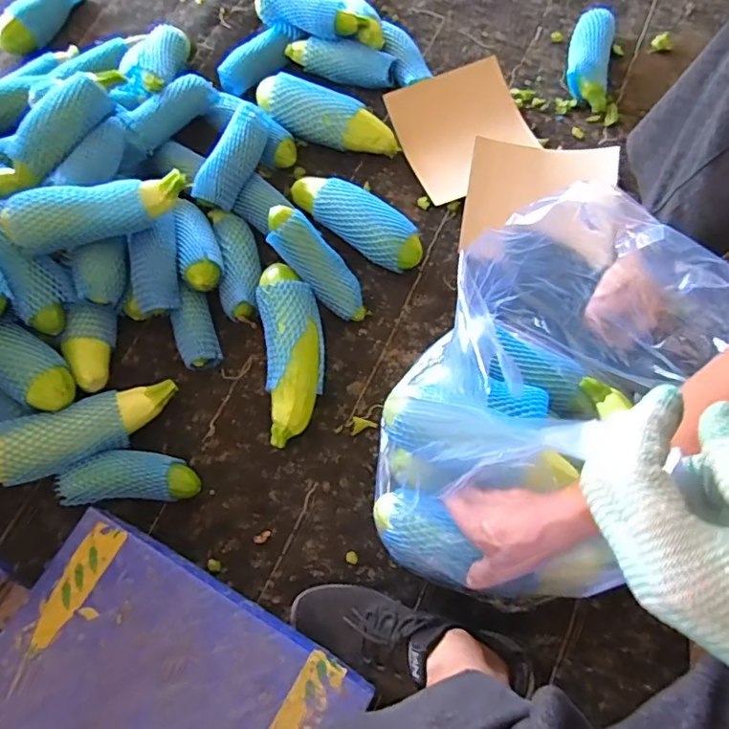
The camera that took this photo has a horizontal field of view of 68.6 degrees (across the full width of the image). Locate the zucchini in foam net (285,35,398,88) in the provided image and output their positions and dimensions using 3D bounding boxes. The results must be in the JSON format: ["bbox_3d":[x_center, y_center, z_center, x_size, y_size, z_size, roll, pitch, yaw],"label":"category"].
[{"bbox_3d":[-0.044,-0.564,0.989,0.210,0.048,0.054,16,73,8],"label":"zucchini in foam net"}]

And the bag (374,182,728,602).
[{"bbox_3d":[0.158,0.038,0.559,0.246,0.312,0.374,40,77,14],"label":"bag"}]

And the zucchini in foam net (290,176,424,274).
[{"bbox_3d":[-0.011,-0.235,0.864,0.246,0.066,0.083,38,76,15],"label":"zucchini in foam net"}]

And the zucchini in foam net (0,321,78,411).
[{"bbox_3d":[-0.511,-0.017,0.749,0.235,0.076,0.084,28,75,11],"label":"zucchini in foam net"}]

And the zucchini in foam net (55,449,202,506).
[{"bbox_3d":[-0.328,0.157,0.752,0.191,0.054,0.068,-3,72,2],"label":"zucchini in foam net"}]

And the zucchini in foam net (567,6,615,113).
[{"bbox_3d":[0.401,-0.547,0.955,0.078,0.062,0.203,9,72,5],"label":"zucchini in foam net"}]

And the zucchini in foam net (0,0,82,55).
[{"bbox_3d":[-0.659,-0.728,1.105,0.063,0.077,0.225,21,74,9],"label":"zucchini in foam net"}]

